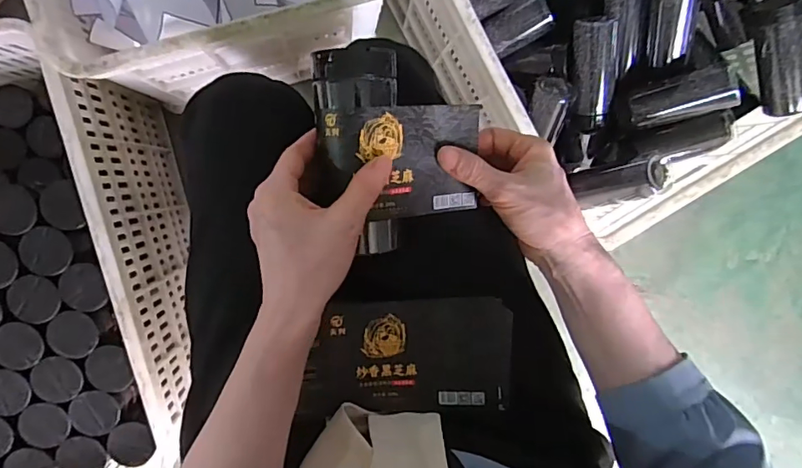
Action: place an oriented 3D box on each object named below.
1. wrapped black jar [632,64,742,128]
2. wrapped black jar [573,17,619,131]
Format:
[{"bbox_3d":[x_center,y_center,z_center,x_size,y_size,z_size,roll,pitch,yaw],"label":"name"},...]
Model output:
[{"bbox_3d":[0.407,-0.196,0.726,0.132,0.045,0.057,-13,99,33],"label":"wrapped black jar"},{"bbox_3d":[0.290,-0.234,0.753,0.057,0.049,0.163,-9,116,-5],"label":"wrapped black jar"}]

